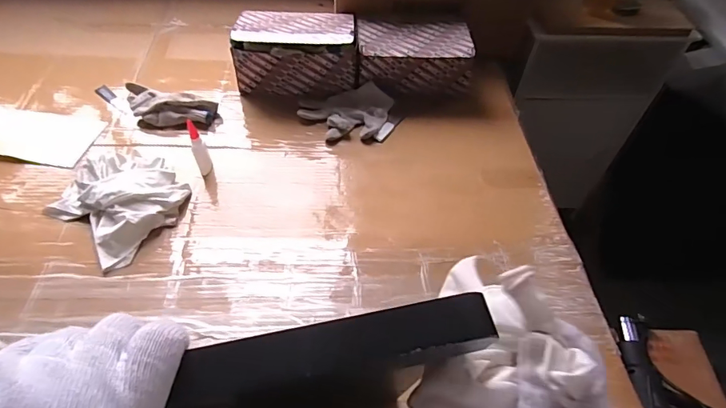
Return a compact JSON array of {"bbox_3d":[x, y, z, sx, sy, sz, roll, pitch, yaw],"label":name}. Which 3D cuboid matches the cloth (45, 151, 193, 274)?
[{"bbox_3d":[-0.383,-0.014,0.715,0.205,0.055,0.189,35,56,25],"label":"cloth"}]

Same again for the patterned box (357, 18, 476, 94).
[{"bbox_3d":[0.106,-0.320,0.959,0.238,0.103,0.150,-2,49,-4],"label":"patterned box"}]

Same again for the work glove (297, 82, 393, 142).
[{"bbox_3d":[-0.030,-0.181,0.893,0.189,0.034,0.133,-6,49,-8],"label":"work glove"}]

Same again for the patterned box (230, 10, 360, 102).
[{"bbox_3d":[-0.137,-0.321,0.930,0.245,0.120,0.153,-3,49,-5],"label":"patterned box"}]

